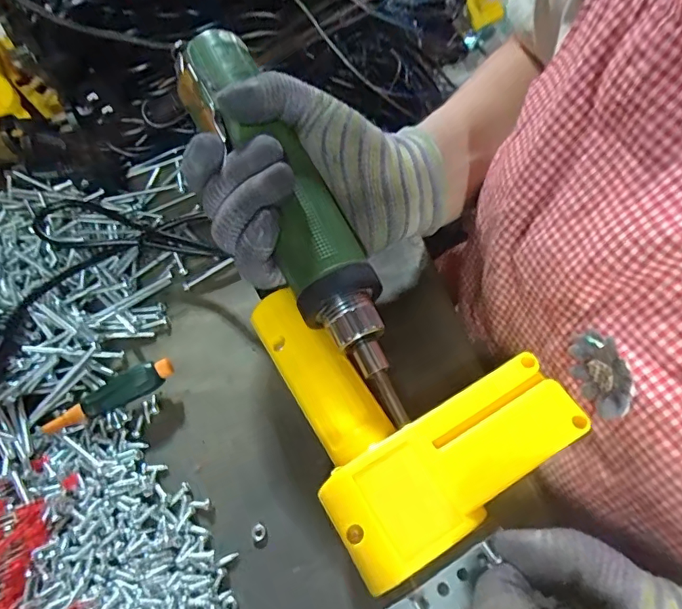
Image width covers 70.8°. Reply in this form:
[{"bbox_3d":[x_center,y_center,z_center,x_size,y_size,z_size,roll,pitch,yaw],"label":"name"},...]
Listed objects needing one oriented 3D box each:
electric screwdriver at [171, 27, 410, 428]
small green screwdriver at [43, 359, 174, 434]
[{"bbox_3d":[-0.026,-0.051,0.244,0.042,0.032,0.234,-23,71,-18],"label":"electric screwdriver"},{"bbox_3d":[-0.133,0.053,0.273,0.076,0.012,0.014,-27,57,-4],"label":"small green screwdriver"}]

